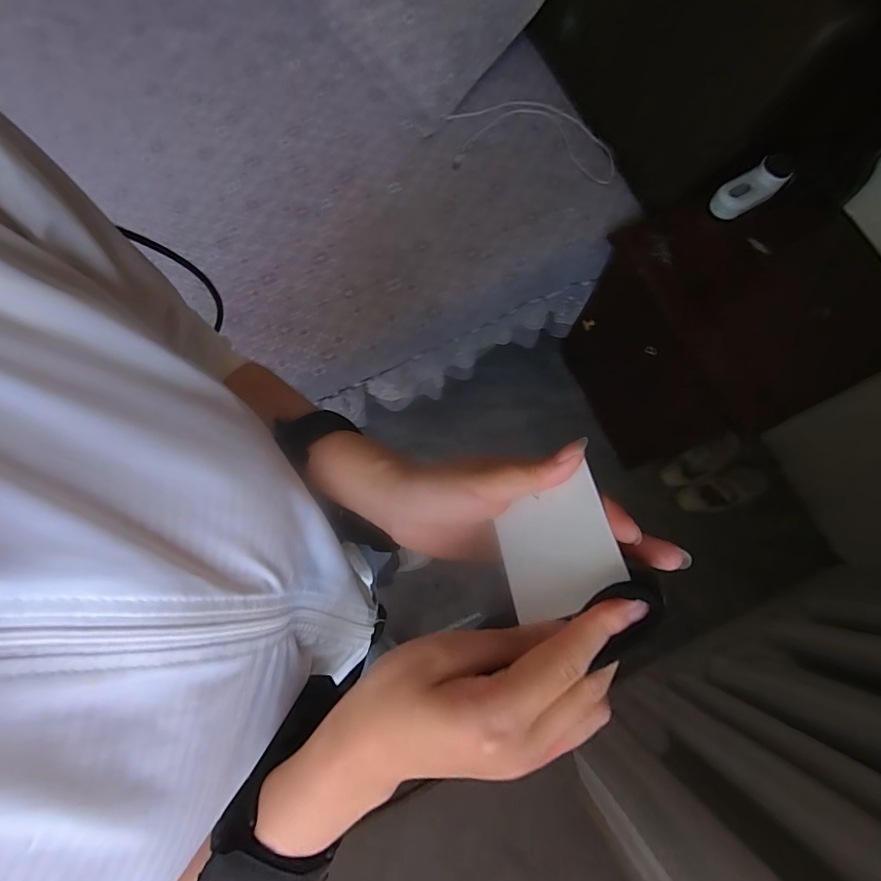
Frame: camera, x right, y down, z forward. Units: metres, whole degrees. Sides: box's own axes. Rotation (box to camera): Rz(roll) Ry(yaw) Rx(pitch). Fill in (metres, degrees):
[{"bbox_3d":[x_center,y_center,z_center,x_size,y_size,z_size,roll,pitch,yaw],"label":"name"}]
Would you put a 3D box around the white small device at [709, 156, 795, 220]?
[{"bbox_3d":[0.568,-0.457,0.841,0.125,0.023,0.068,-25,113,27],"label":"white small device"}]

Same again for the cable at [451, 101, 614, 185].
[{"bbox_3d":[0.192,-0.644,0.975,0.358,0.015,0.177,10,77,1],"label":"cable"}]

